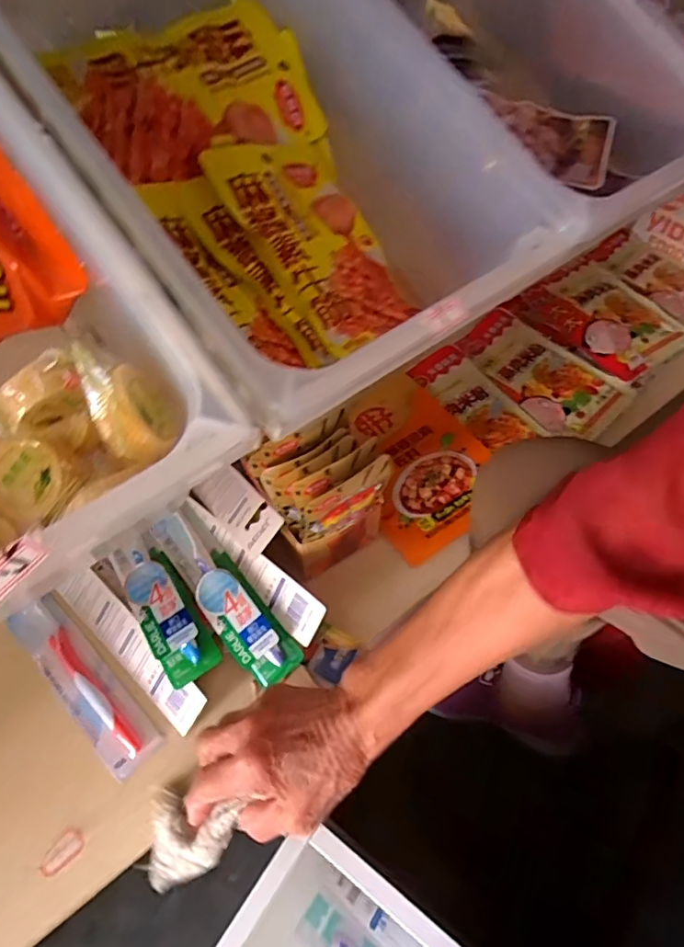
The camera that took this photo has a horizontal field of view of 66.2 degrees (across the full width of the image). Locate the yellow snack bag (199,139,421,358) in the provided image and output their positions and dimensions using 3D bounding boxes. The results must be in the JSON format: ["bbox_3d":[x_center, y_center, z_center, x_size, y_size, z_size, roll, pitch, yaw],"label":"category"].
[{"bbox_3d":[-0.014,-0.154,0.347,0.102,0.013,0.154,-29,85,-33],"label":"yellow snack bag"}]

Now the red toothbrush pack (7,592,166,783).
[{"bbox_3d":[-0.210,0.164,0.422,0.167,0.012,0.043,38,64,23],"label":"red toothbrush pack"}]

